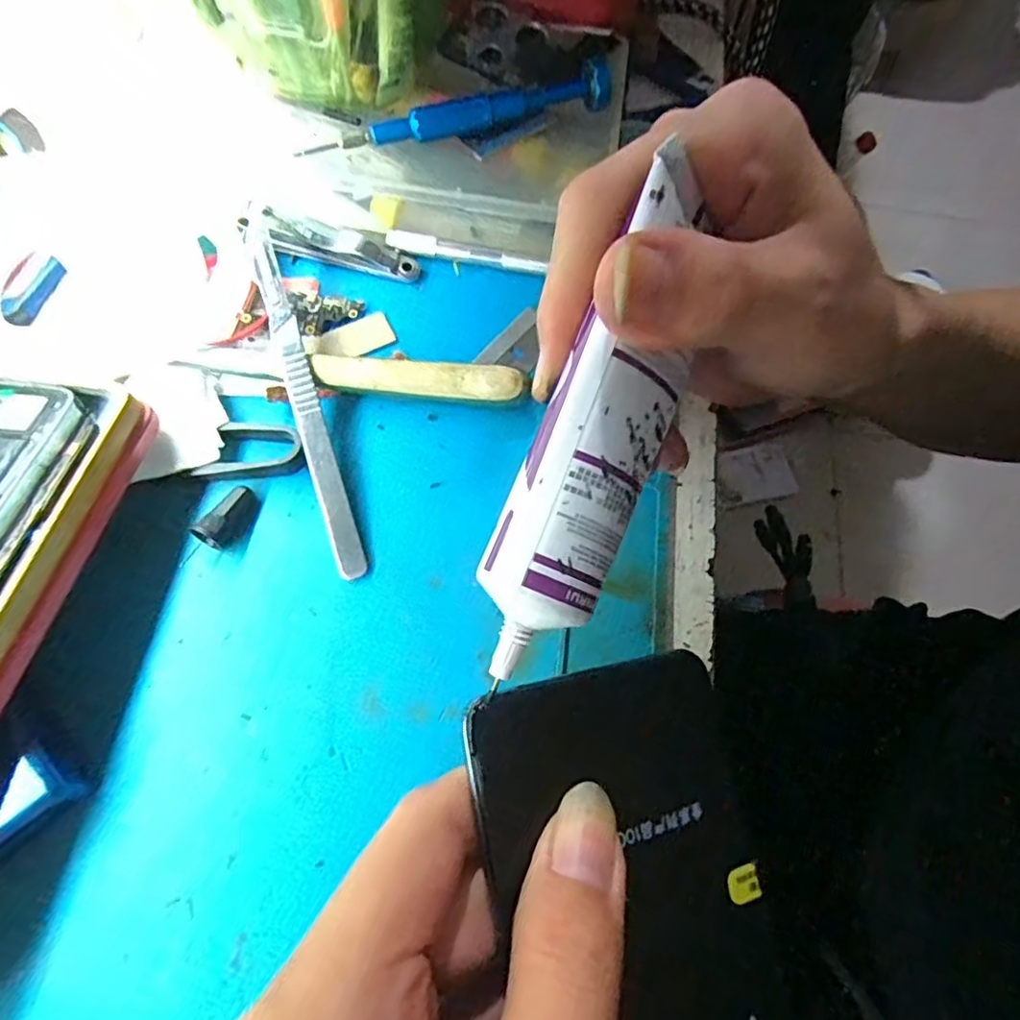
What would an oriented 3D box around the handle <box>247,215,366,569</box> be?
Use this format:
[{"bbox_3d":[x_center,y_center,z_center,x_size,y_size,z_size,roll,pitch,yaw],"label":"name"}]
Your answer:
[{"bbox_3d":[-0.073,-0.045,0.211,0.010,0.009,0.140,-17,69,-10],"label":"handle"}]

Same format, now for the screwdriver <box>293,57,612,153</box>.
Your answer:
[{"bbox_3d":[-0.018,-0.149,0.224,0.117,0.011,0.018,-18,70,-10],"label":"screwdriver"}]

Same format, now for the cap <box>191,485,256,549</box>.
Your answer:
[{"bbox_3d":[-0.092,0.003,0.200,0.010,0.009,0.023,24,54,6],"label":"cap"}]

